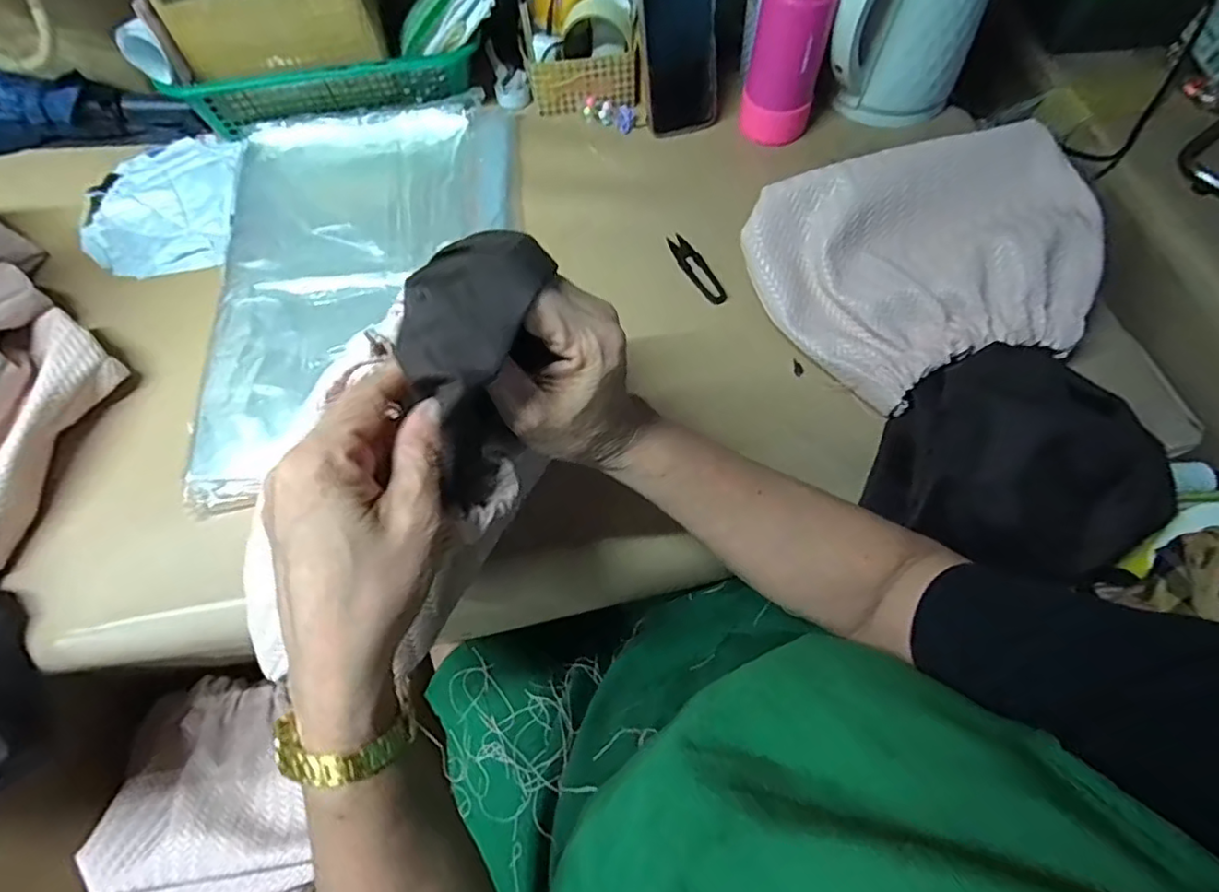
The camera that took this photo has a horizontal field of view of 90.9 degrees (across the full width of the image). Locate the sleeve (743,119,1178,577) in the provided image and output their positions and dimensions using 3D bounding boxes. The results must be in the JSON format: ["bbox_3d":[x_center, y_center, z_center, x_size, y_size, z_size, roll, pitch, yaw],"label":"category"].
[{"bbox_3d":[0.310,-0.086,0.506,0.277,0.123,0.367,-20,65,-9],"label":"sleeve"}]

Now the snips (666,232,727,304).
[{"bbox_3d":[0.088,-0.178,0.604,0.023,0.006,0.096,-23,65,-11],"label":"snips"}]

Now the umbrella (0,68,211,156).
[{"bbox_3d":[-0.623,-0.381,0.670,0.302,0.089,0.060,-7,64,-3],"label":"umbrella"}]

